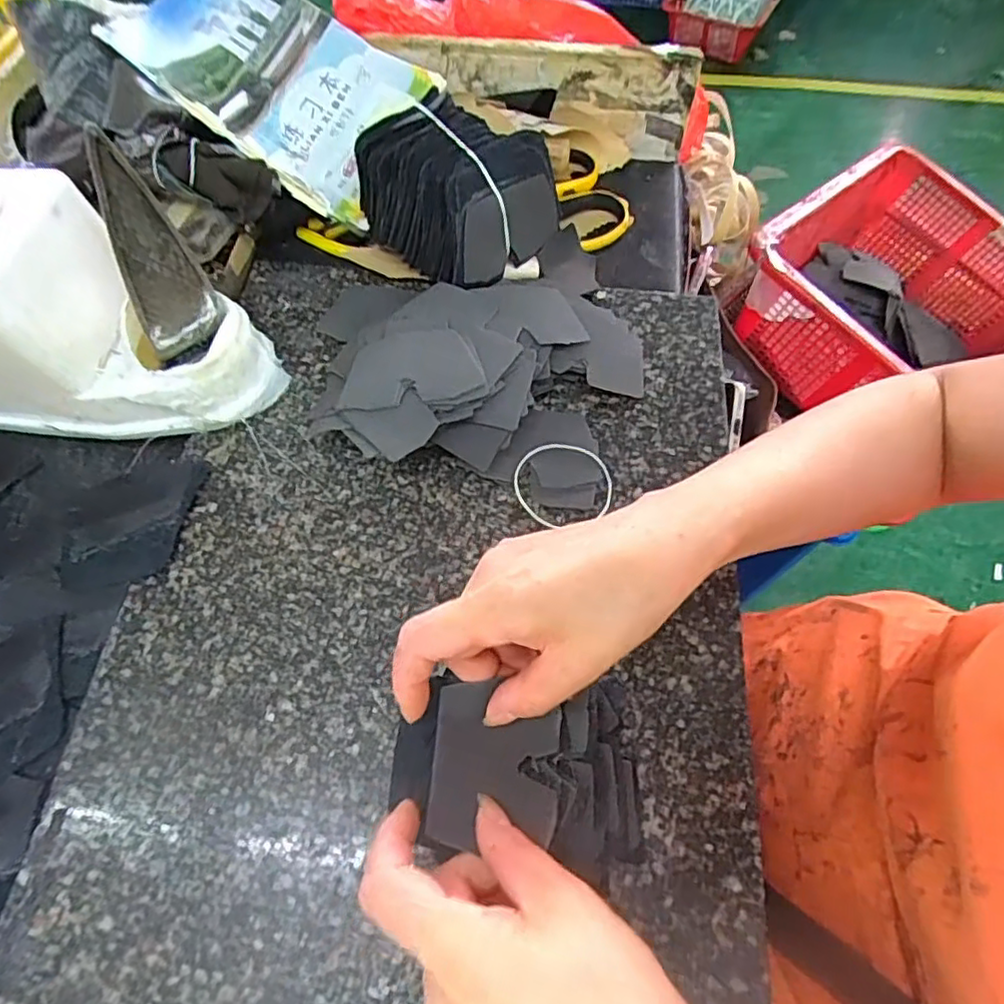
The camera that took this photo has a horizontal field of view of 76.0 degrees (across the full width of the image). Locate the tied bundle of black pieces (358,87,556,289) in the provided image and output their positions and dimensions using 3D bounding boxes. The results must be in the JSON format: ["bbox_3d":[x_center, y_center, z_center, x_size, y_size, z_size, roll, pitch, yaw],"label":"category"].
[{"bbox_3d":[-0.033,-0.218,0.442,0.095,0.076,0.108,-42,68,-17],"label":"tied bundle of black pieces"}]

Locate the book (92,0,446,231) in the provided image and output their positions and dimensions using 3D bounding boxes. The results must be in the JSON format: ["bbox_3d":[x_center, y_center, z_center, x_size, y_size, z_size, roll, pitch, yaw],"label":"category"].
[{"bbox_3d":[-0.166,-0.317,0.475,0.201,0.030,0.138,28,78,-10],"label":"book"}]

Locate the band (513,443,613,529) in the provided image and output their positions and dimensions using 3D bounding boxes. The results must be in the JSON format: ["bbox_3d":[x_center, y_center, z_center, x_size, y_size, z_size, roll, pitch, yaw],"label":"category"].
[{"bbox_3d":[0.037,-0.012,0.390,0.060,0.006,0.053,3,63,5],"label":"band"}]

